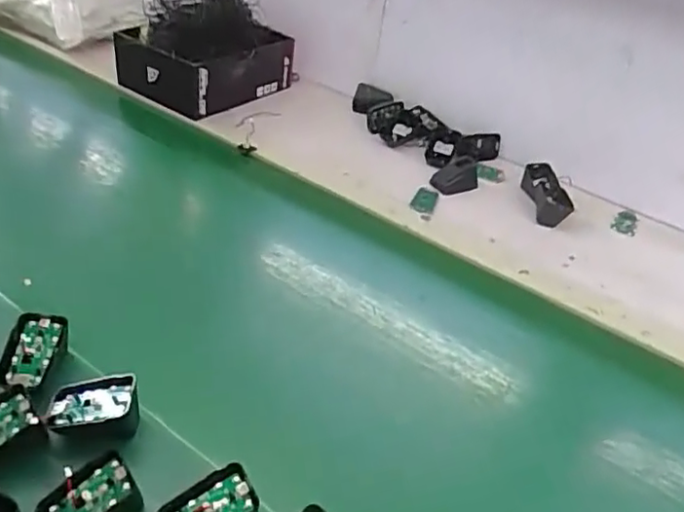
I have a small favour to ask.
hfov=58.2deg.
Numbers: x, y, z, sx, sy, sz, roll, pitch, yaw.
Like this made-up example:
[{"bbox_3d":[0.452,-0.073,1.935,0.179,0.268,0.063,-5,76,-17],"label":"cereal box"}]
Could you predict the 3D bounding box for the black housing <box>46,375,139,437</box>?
[{"bbox_3d":[-0.202,0.129,0.501,0.069,0.047,0.044,-1,38,-11],"label":"black housing"}]

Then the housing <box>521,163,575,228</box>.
[{"bbox_3d":[0.292,-0.085,0.871,0.049,0.039,0.125,3,37,-6],"label":"housing"}]

